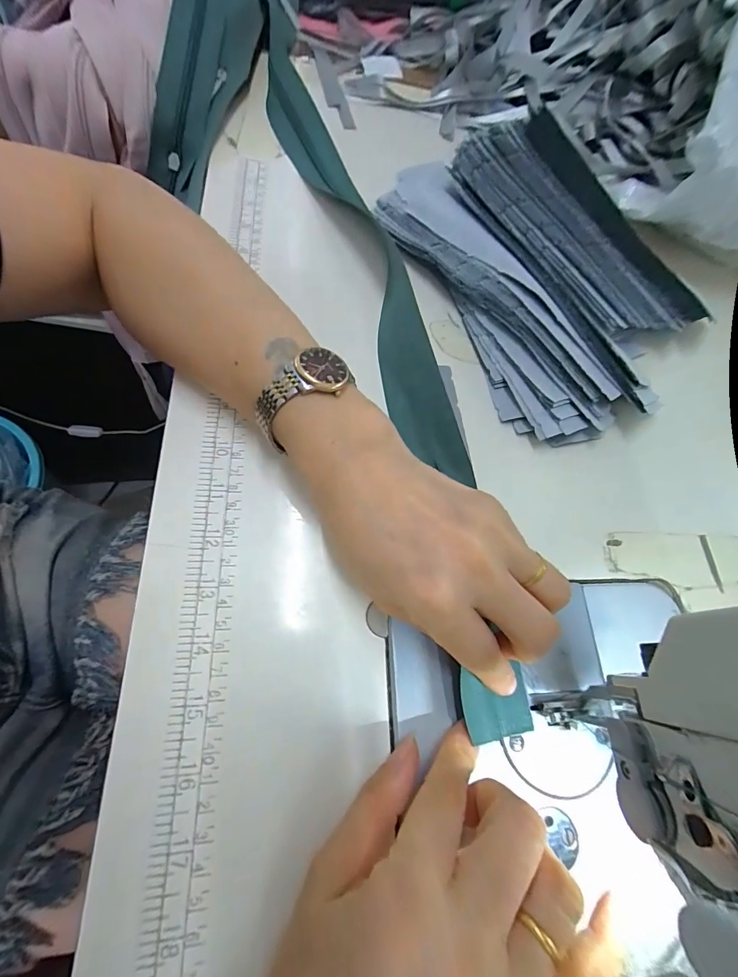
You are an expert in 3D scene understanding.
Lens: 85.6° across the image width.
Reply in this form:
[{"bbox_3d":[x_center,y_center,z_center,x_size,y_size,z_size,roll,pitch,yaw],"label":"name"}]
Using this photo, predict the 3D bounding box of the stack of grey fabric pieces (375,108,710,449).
[{"bbox_3d":[0.135,-0.175,0.300,0.191,0.037,0.261,-23,74,-18],"label":"stack of grey fabric pieces"}]

